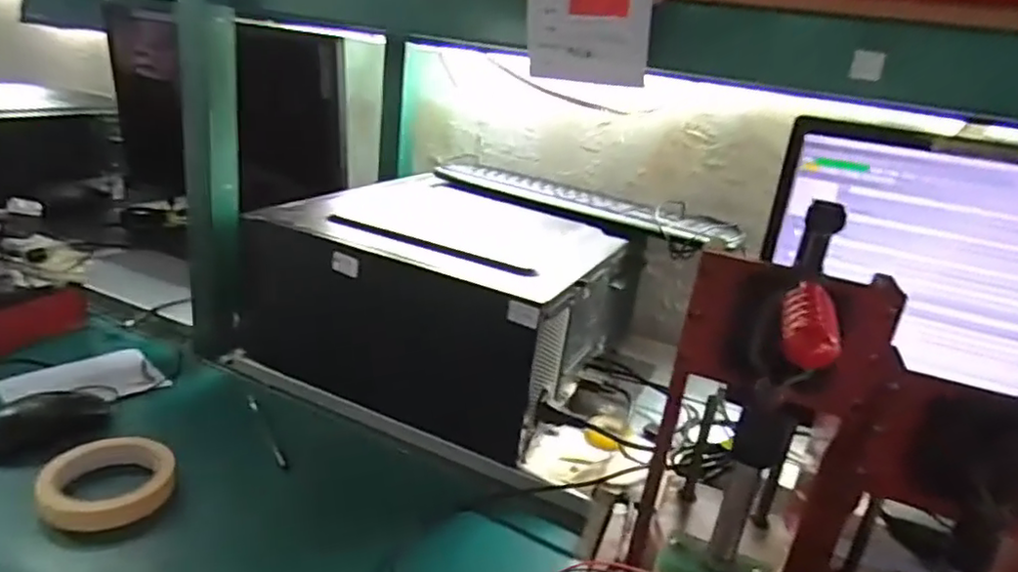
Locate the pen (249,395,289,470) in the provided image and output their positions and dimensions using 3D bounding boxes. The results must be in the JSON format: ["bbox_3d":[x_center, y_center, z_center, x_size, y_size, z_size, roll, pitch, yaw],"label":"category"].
[{"bbox_3d":[-0.258,0.153,0.694,0.008,0.011,0.132,-7,25,-35],"label":"pen"}]

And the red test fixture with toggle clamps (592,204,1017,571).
[{"bbox_3d":[0.167,0.124,0.323,0.241,0.273,0.191,14,21,16],"label":"red test fixture with toggle clamps"}]

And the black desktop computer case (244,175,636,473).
[{"bbox_3d":[-0.086,0.025,0.820,0.390,0.232,0.291,18,23,25],"label":"black desktop computer case"}]

